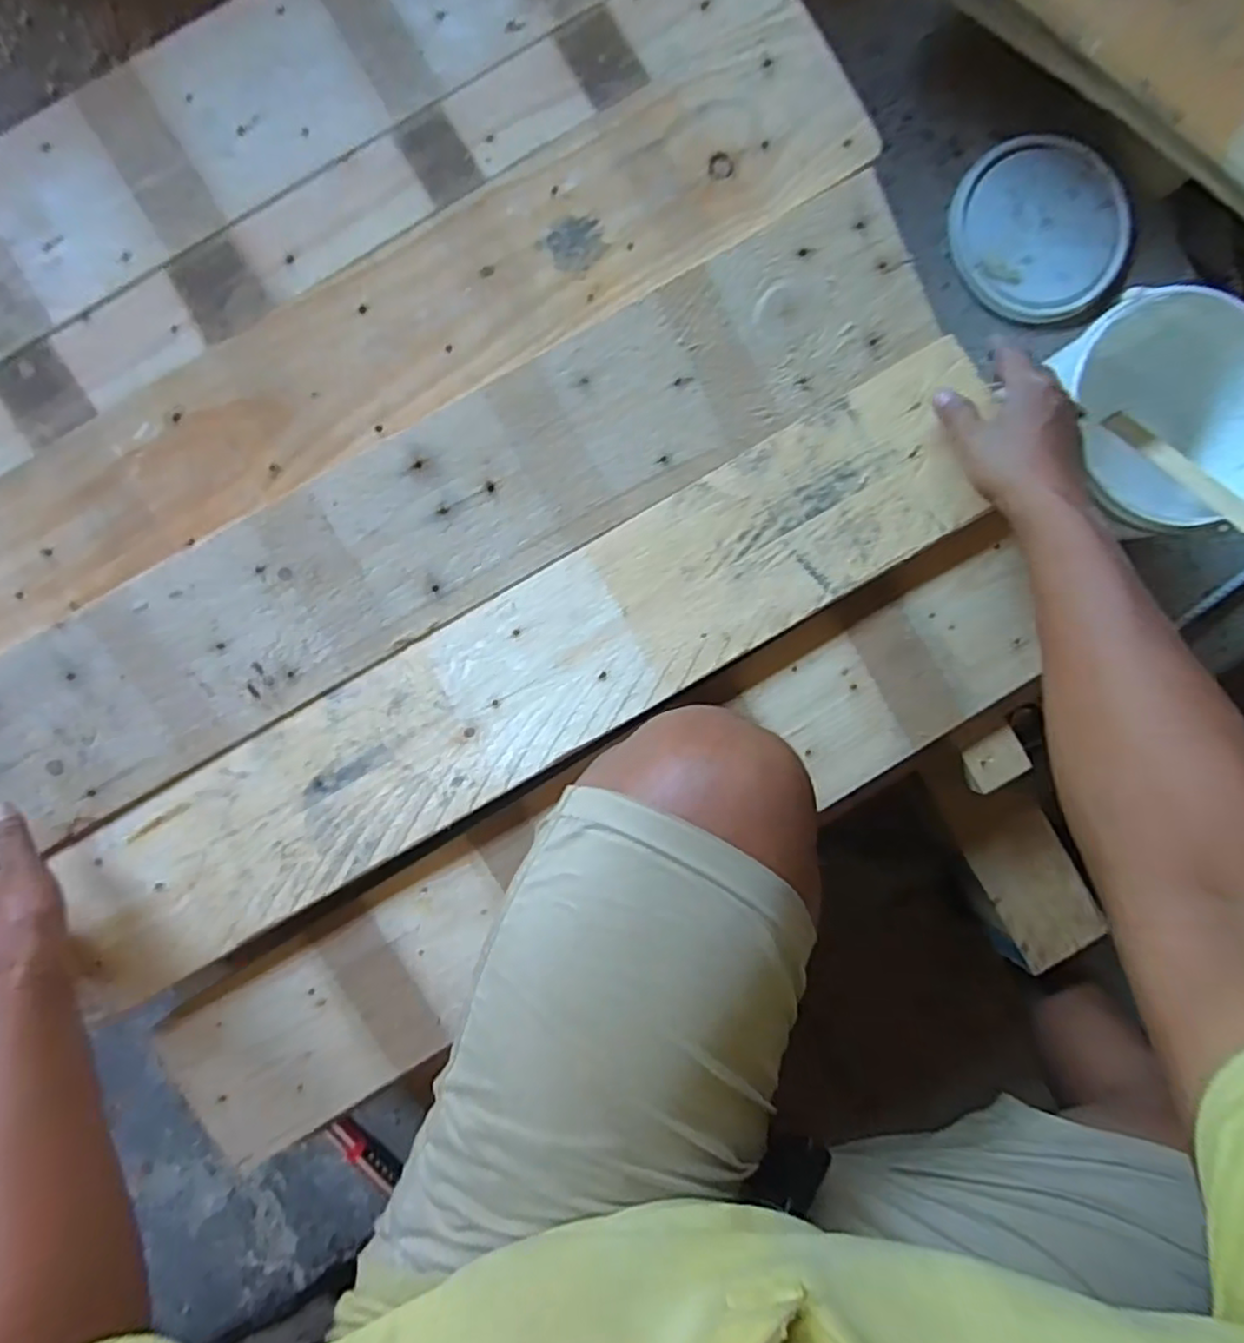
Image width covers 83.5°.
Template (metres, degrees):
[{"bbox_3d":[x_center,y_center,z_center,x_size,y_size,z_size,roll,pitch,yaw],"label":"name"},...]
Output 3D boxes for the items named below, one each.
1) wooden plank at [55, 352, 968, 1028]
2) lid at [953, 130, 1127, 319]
[{"bbox_3d":[-0.064,0.007,0.515,0.739,0.019,0.139,-30,90,-1],"label":"wooden plank"},{"bbox_3d":[0.418,-0.439,0.685,0.173,0.022,0.180,0,90,2],"label":"lid"}]

